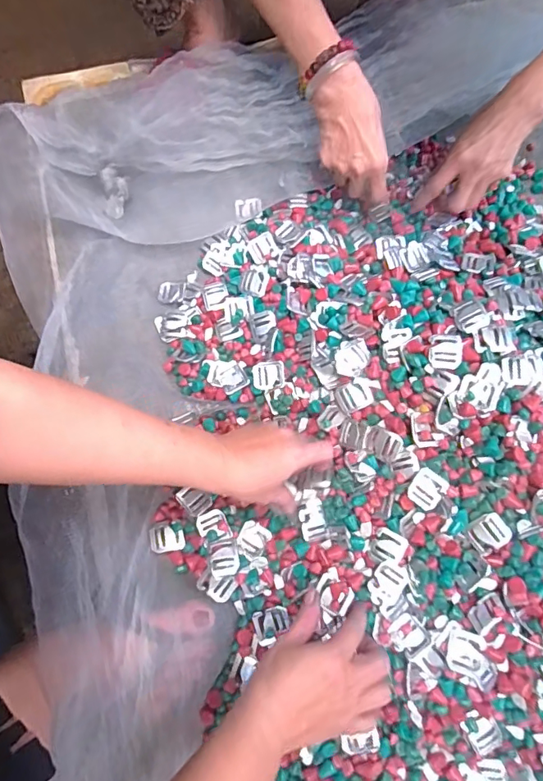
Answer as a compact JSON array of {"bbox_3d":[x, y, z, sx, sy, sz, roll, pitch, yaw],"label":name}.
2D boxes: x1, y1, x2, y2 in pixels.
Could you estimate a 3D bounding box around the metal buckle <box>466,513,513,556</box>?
[{"bbox_3d":[0.200,0.132,0.440,0.033,0.007,0.033,-42,66,22],"label":"metal buckle"}]

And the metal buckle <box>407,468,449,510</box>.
[{"bbox_3d":[0.149,0.095,0.456,0.030,0.005,0.034,36,77,12],"label":"metal buckle"}]

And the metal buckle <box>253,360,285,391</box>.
[{"bbox_3d":[-0.003,-0.017,0.533,0.036,0.004,0.030,-7,89,12],"label":"metal buckle"}]

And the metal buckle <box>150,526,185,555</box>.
[{"bbox_3d":[-0.108,0.153,0.488,0.035,0.005,0.026,-8,73,-1],"label":"metal buckle"}]

